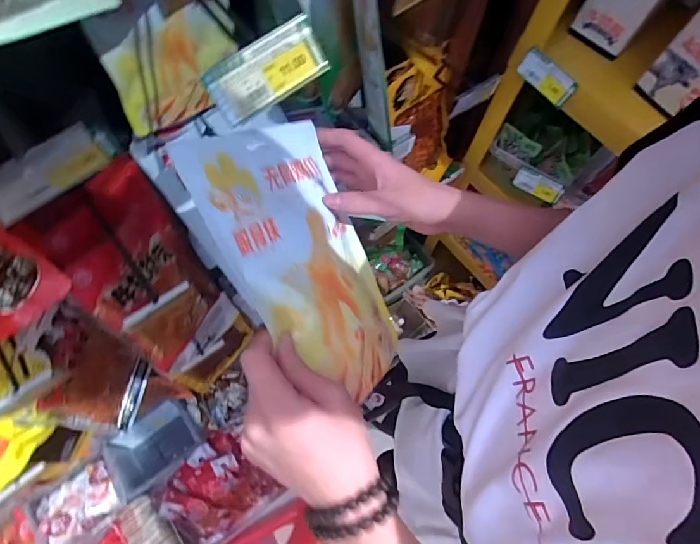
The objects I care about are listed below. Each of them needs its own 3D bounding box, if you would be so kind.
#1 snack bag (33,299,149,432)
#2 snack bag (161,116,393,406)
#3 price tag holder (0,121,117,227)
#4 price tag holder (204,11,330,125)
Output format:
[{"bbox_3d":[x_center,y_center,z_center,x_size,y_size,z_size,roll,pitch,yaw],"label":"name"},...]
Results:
[{"bbox_3d":[-0.370,0.145,0.628,0.052,0.217,0.154,7,69,2],"label":"snack bag"},{"bbox_3d":[-0.028,-0.011,0.359,0.231,0.015,0.157,61,35,-13],"label":"snack bag"},{"bbox_3d":[-0.198,-0.064,0.280,0.088,0.041,0.005,-37,74,-14],"label":"price tag holder"},{"bbox_3d":[-0.061,-0.147,0.315,0.087,0.041,0.007,-34,32,-6],"label":"price tag holder"}]

